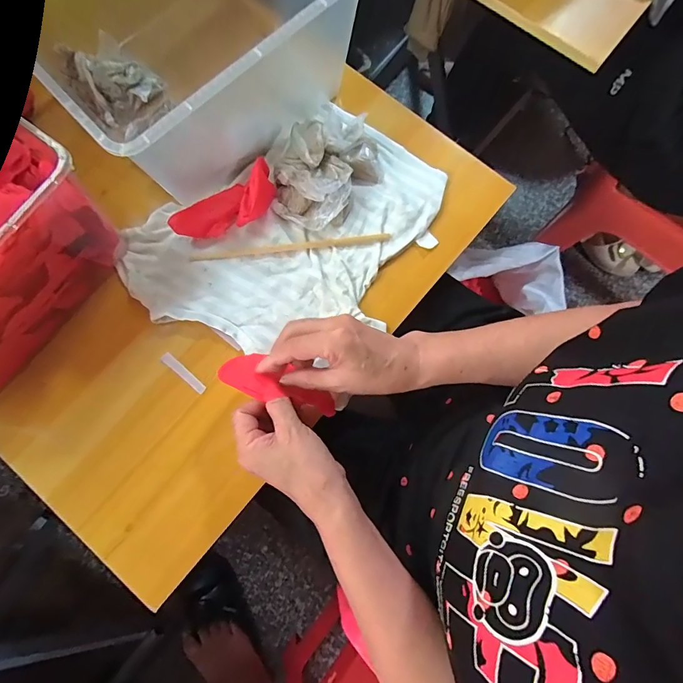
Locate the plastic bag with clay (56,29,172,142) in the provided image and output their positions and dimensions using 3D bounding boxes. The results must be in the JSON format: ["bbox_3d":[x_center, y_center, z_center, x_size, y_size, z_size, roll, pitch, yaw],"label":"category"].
[{"bbox_3d":[-0.275,-0.312,0.472,0.127,0.037,0.090,44,81,7],"label":"plastic bag with clay"}]

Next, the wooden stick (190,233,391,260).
[{"bbox_3d":[-0.057,-0.106,0.442,0.222,0.007,0.009,-7,79,-2],"label":"wooden stick"}]

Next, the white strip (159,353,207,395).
[{"bbox_3d":[-0.170,0.034,0.422,0.058,0.004,0.012,39,67,5],"label":"white strip"}]

